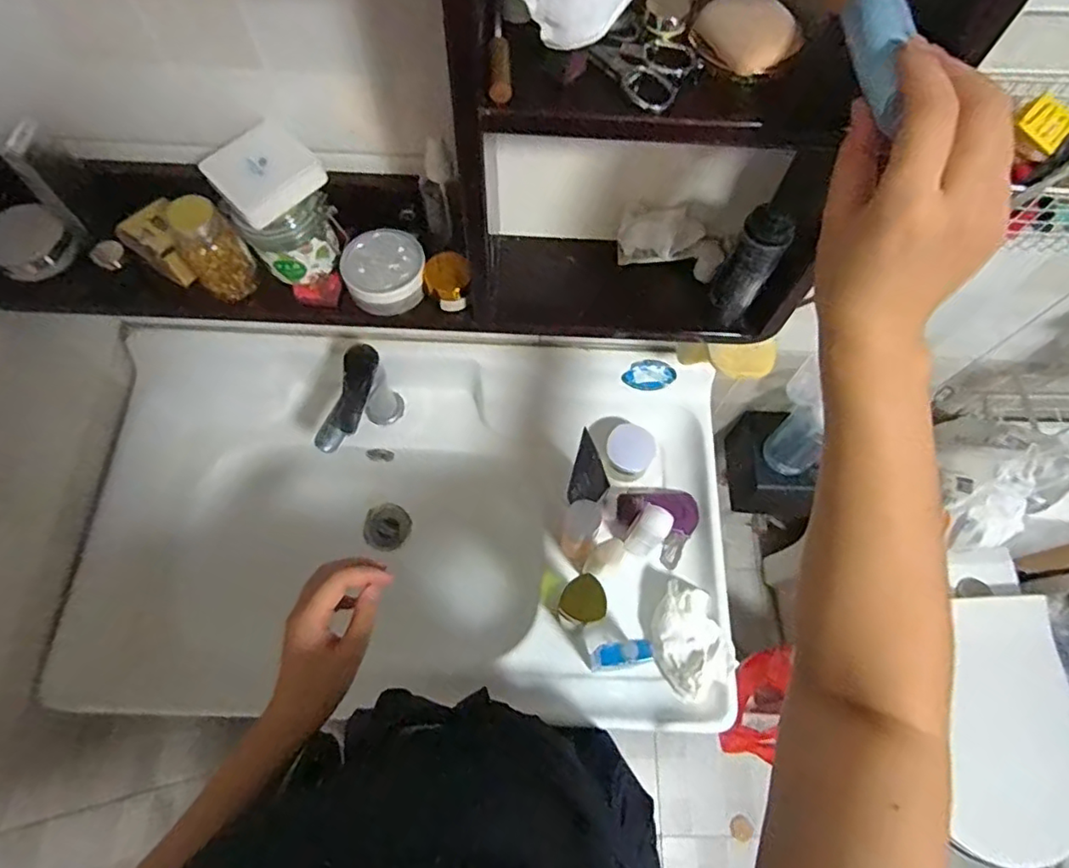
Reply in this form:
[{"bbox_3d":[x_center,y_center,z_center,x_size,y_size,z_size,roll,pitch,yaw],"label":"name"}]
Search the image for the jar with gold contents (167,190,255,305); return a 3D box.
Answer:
[{"bbox_3d":[-0.281,-0.162,0.525,0.050,0.087,0.046,1,67,-2],"label":"jar with gold contents"}]

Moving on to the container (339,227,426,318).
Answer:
[{"bbox_3d":[-0.139,-0.150,0.557,0.075,0.042,0.069,-3,67,-3],"label":"container"}]

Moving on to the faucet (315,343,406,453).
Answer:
[{"bbox_3d":[-0.226,-0.024,0.784,0.047,0.179,0.136,21,68,7],"label":"faucet"}]

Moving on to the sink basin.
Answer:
[{"bbox_3d":[-0.156,0.124,0.812,0.791,0.244,0.471,2,67,-1],"label":"sink basin"}]

